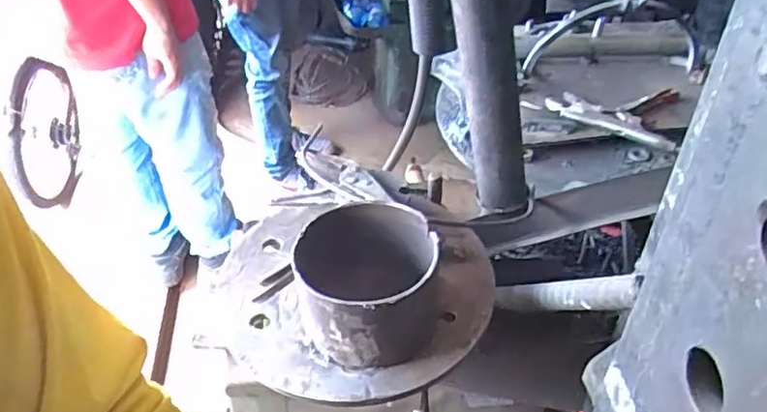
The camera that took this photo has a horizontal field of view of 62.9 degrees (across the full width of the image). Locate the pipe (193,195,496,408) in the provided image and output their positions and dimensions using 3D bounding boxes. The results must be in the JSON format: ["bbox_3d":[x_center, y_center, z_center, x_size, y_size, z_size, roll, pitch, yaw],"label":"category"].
[{"bbox_3d":[-0.028,0.054,0.524,0.236,0.088,0.195,6,41,8],"label":"pipe"}]

